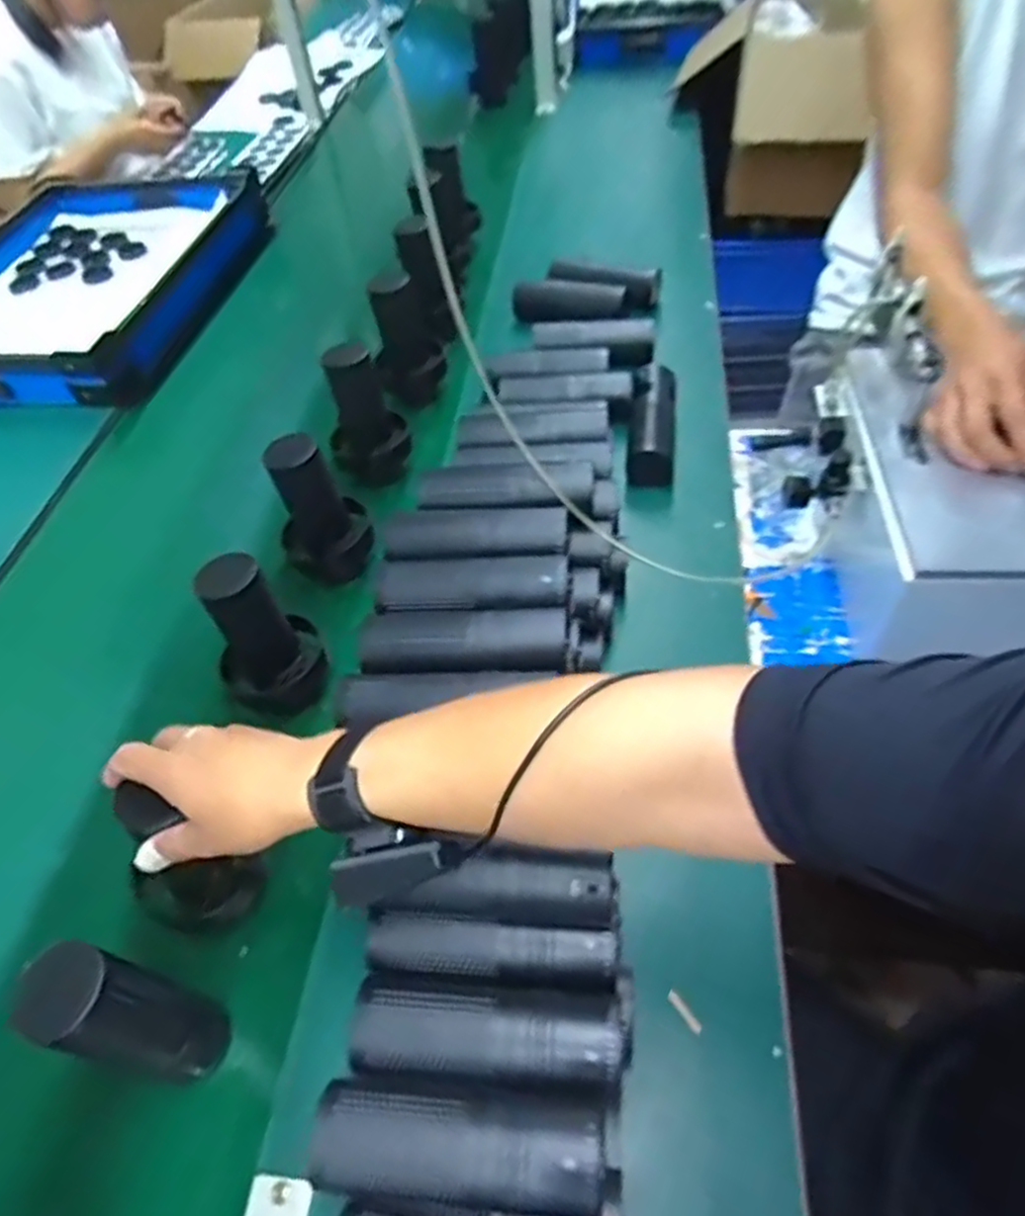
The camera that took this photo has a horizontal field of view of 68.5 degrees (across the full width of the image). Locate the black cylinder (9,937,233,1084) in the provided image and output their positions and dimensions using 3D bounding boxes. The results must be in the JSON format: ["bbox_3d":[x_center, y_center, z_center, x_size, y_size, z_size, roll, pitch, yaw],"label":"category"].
[{"bbox_3d":[-0.236,0.264,0.482,0.048,0.185,0.052,2,50,8],"label":"black cylinder"}]

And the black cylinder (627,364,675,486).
[{"bbox_3d":[0.168,-0.222,0.903,0.055,0.049,0.178,4,51,9],"label":"black cylinder"}]

